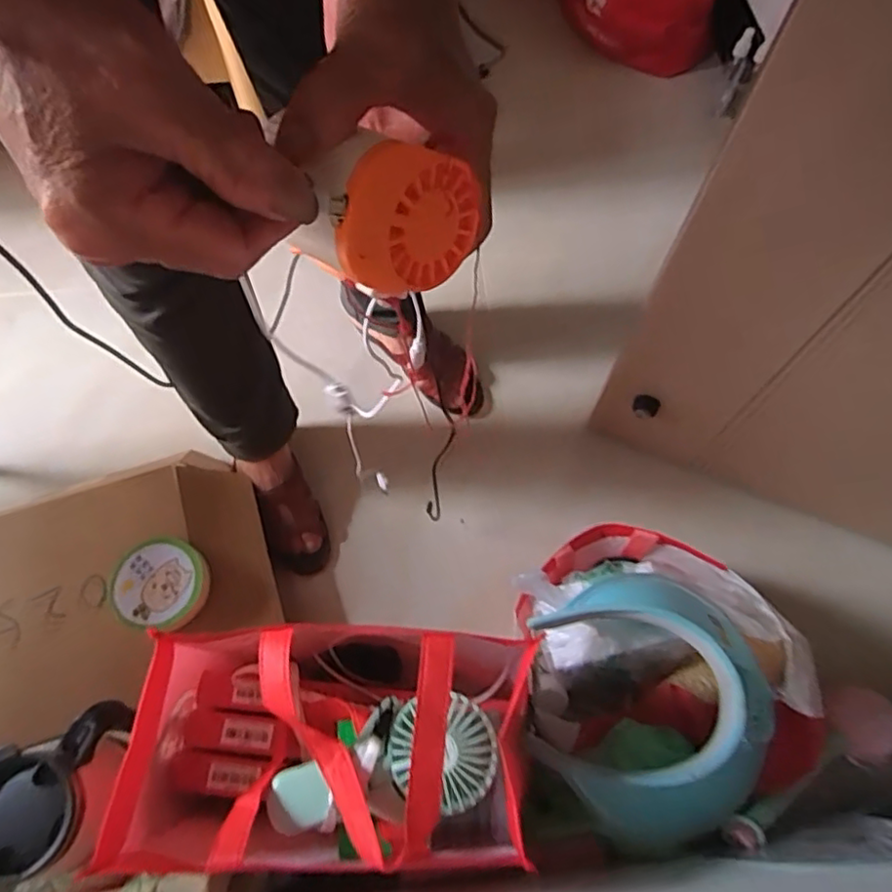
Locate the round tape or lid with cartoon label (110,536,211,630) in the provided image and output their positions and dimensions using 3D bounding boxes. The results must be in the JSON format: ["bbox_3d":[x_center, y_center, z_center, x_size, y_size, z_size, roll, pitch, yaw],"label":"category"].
[{"bbox_3d":[-0.308,0.147,0.672,0.102,0.033,0.092,6,67,2],"label":"round tape or lid with cartoon label"}]

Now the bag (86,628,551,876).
[{"bbox_3d":[-0.100,0.231,0.510,0.293,0.163,0.175,0,67,-1],"label":"bag"}]

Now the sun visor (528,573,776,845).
[{"bbox_3d":[0.191,0.233,0.567,0.217,0.115,0.231,0,67,-1],"label":"sun visor"}]

